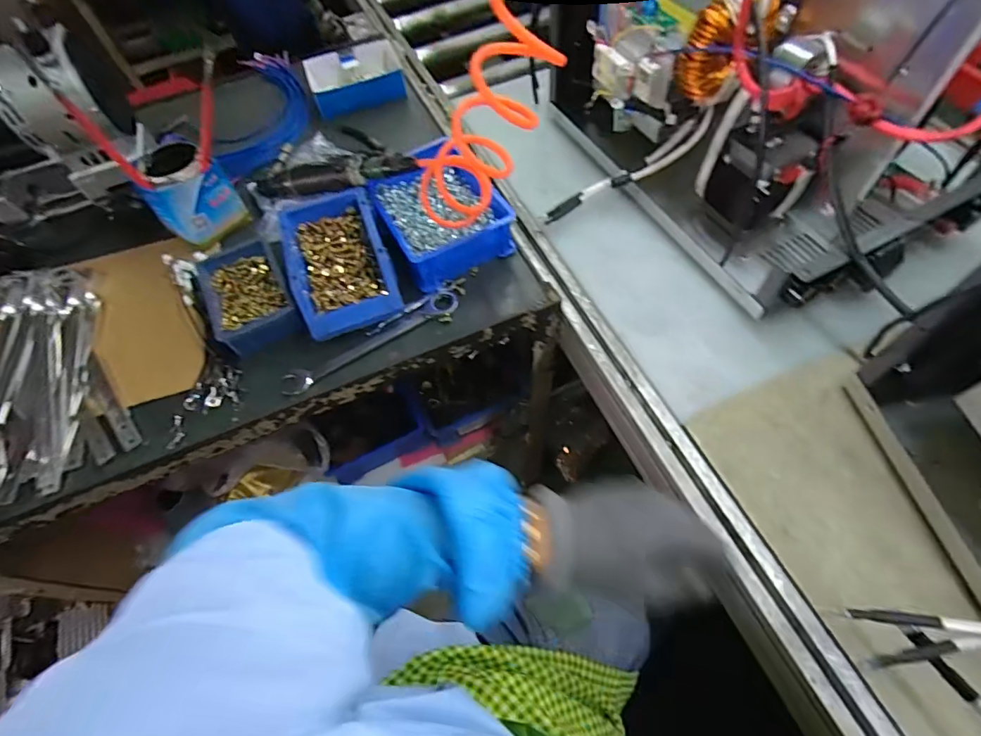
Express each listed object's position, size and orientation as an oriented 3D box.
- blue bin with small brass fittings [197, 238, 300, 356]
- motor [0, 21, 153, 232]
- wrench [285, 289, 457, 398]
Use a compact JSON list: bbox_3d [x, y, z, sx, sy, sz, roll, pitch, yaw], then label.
[{"bbox_3d":[-0.303,-0.088,0.600,0.094,0.053,0.147,-28,62,-12],"label":"blue bin with small brass fittings"},{"bbox_3d":[-0.613,-0.292,0.628,0.283,0.212,0.166,-10,60,-2],"label":"motor"},{"bbox_3d":[-0.145,-0.035,0.580,0.229,0.013,0.041,-28,62,-12],"label":"wrench"}]

